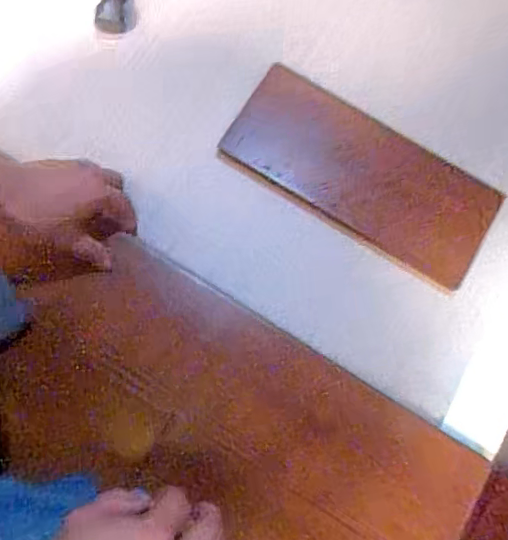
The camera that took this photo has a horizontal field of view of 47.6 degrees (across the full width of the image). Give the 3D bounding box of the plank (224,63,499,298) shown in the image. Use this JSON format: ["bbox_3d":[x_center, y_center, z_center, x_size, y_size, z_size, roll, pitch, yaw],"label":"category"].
[{"bbox_3d":[0.117,-0.102,0.629,0.296,0.022,0.125,31,90,1],"label":"plank"}]

